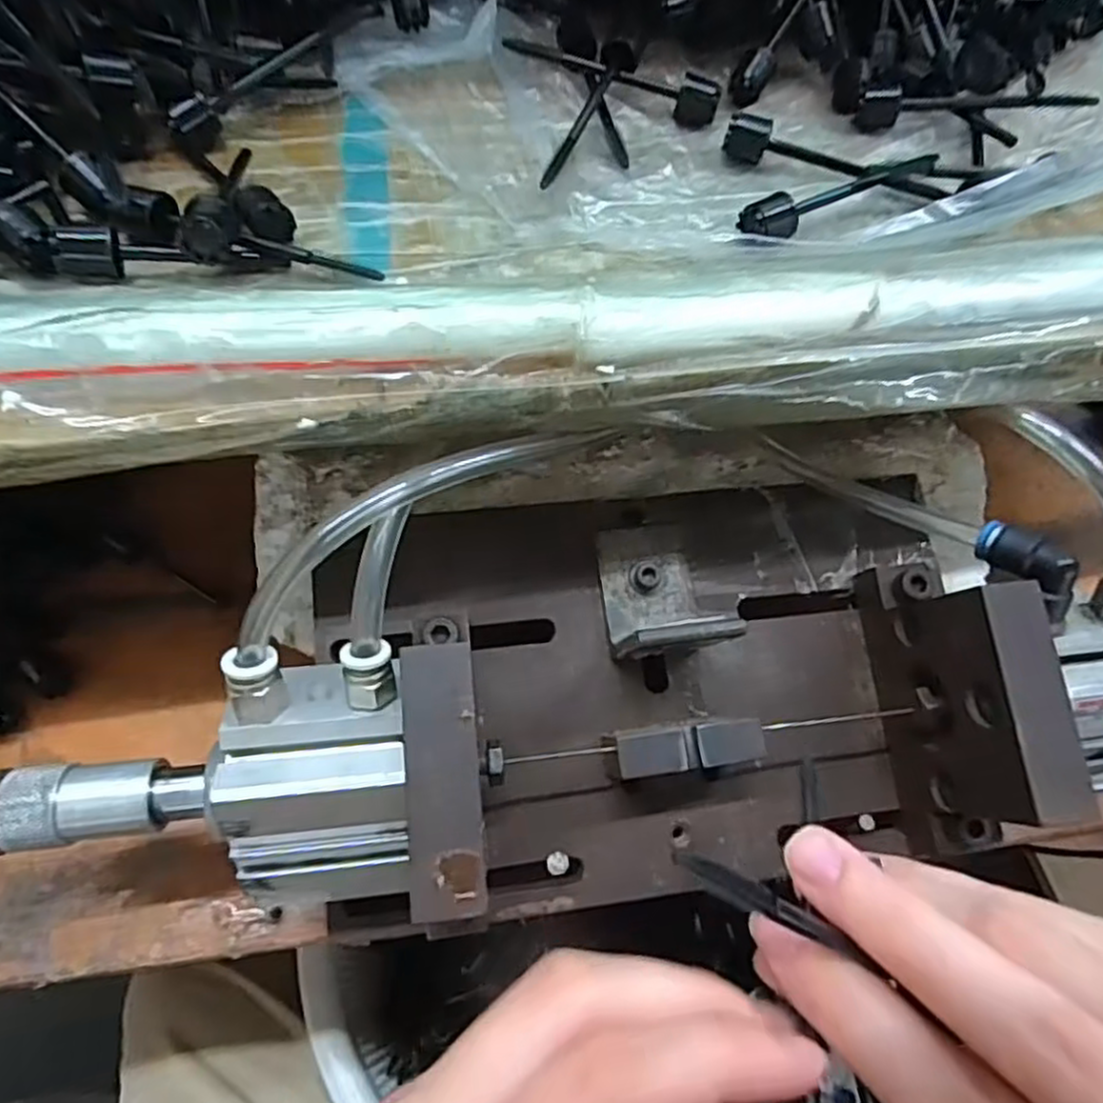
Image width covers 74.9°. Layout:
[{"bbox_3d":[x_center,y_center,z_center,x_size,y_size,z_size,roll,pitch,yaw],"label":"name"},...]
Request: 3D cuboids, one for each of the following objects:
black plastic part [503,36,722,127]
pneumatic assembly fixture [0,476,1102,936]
[{"bbox_3d":[0.023,-0.191,0.285,0.090,0.011,0.015,28,61,12],"label":"black plastic part"},{"bbox_3d":[0.049,0.042,0.260,0.422,0.109,0.136,-7,60,-9],"label":"pneumatic assembly fixture"}]

